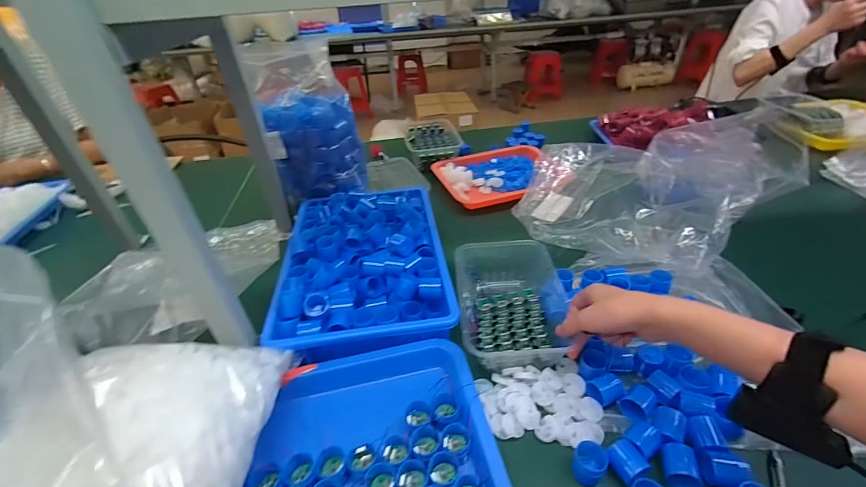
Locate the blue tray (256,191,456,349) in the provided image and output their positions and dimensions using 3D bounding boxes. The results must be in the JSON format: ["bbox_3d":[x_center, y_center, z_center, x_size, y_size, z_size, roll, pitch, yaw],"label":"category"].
[{"bbox_3d":[-0.108,0.013,0.591,0.240,0.057,0.342,-7,36,-5],"label":"blue tray"}]

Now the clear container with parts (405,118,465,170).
[{"bbox_3d":[-0.005,-0.275,1.009,0.142,0.053,0.210,-10,37,-9],"label":"clear container with parts"}]

